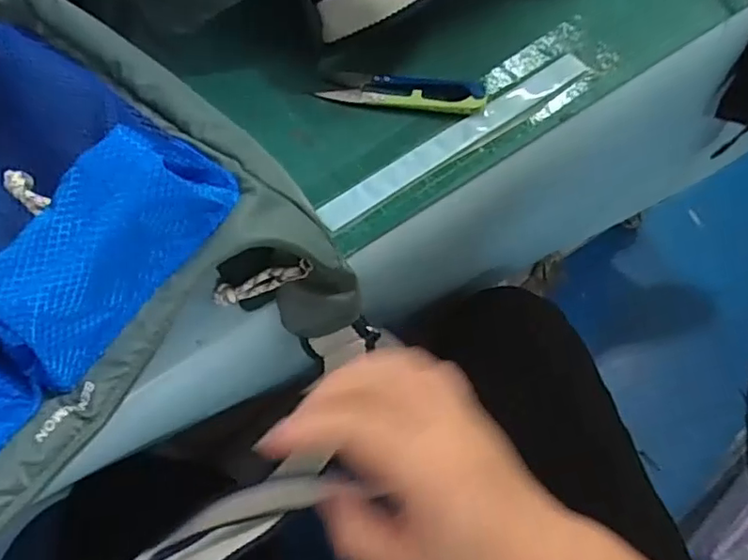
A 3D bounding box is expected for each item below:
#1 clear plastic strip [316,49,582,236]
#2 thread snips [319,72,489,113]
[{"bbox_3d":[0.055,-0.093,0.378,0.207,0.005,0.021,-33,67,-10],"label":"clear plastic strip"},{"bbox_3d":[0.020,-0.128,0.393,0.109,0.016,0.022,9,66,6],"label":"thread snips"}]

